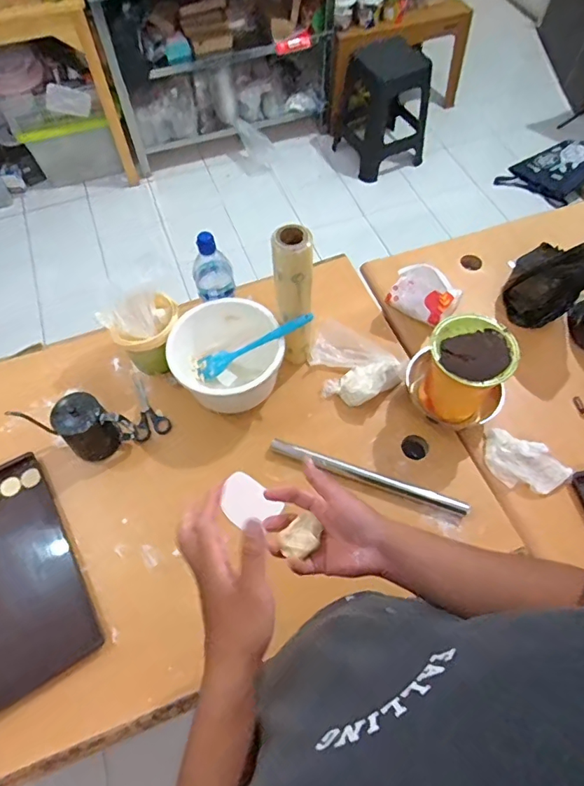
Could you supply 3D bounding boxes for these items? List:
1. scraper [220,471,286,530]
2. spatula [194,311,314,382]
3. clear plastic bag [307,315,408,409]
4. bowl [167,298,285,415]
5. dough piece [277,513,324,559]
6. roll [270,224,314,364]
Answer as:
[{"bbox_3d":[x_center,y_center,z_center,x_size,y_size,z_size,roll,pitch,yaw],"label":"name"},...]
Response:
[{"bbox_3d":[-0.079,0.193,0.840,0.106,0.009,0.079,40,63,11],"label":"scraper"},{"bbox_3d":[-0.074,-0.089,0.887,0.257,0.026,0.044,-23,57,26],"label":"spatula"},{"bbox_3d":[0.125,-0.067,0.932,0.195,0.070,0.171,25,64,14],"label":"clear plastic bag"},{"bbox_3d":[-0.122,-0.071,0.902,0.194,0.125,0.171,-11,61,-6],"label":"bowl"},{"bbox_3d":[0.009,0.164,0.549,0.052,0.032,0.042,-37,67,-19],"label":"dough piece"},{"bbox_3d":[0.001,-0.150,0.846,0.069,0.314,0.059,2,60,1],"label":"roll"}]

